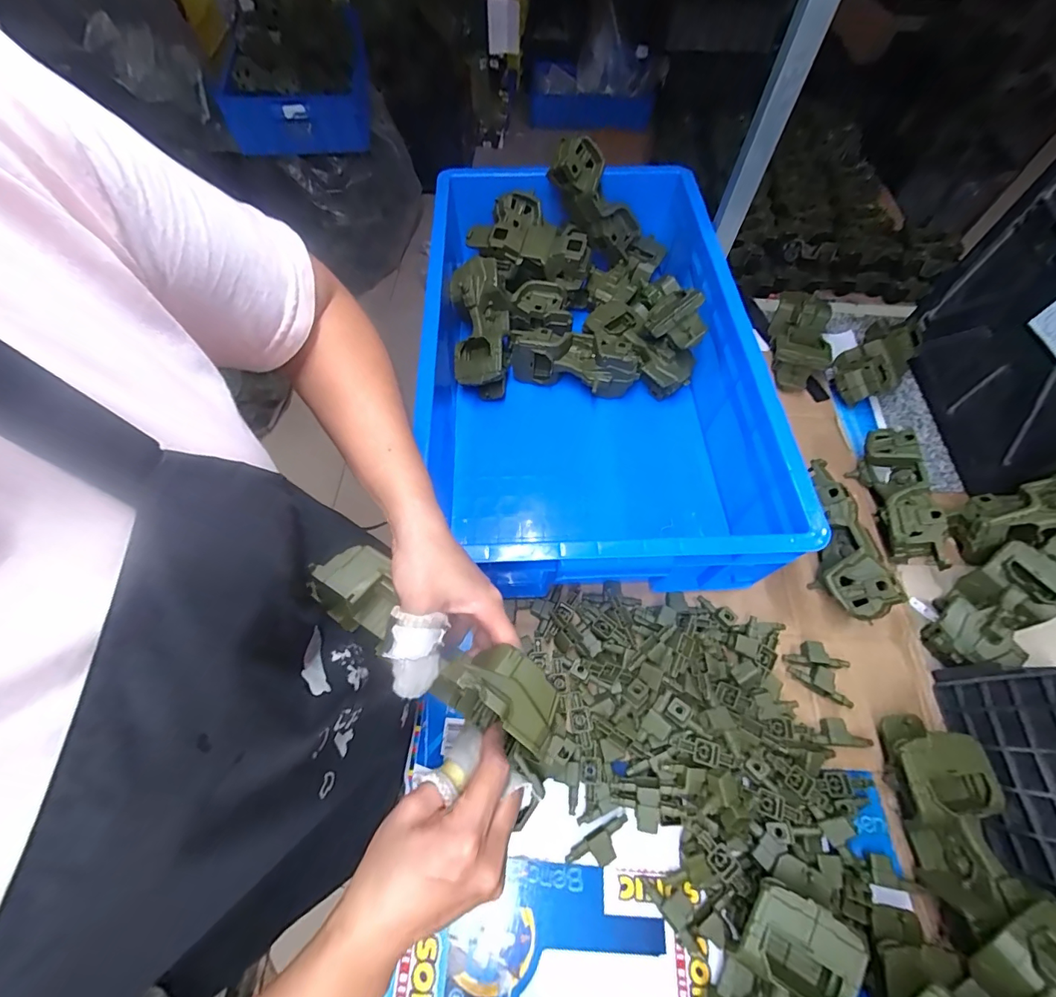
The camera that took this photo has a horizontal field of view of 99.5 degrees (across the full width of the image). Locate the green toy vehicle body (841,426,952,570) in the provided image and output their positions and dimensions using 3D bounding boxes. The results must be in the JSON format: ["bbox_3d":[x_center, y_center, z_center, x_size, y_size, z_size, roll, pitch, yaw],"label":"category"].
[{"bbox_3d":[0.456,-0.002,0.563,0.050,0.082,0.180,6,63,2],"label":"green toy vehicle body"}]

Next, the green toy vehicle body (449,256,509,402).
[{"bbox_3d":[-0.068,-0.240,0.636,0.075,0.053,0.185,-3,93,-3],"label":"green toy vehicle body"}]

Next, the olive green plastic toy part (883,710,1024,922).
[{"bbox_3d":[0.384,0.282,0.411,0.076,0.062,0.145,-7,63,-5],"label":"olive green plastic toy part"}]

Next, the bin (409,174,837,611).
[{"bbox_3d":[0.075,-0.222,0.630,0.390,0.174,0.684,-2,63,-2],"label":"bin"}]

